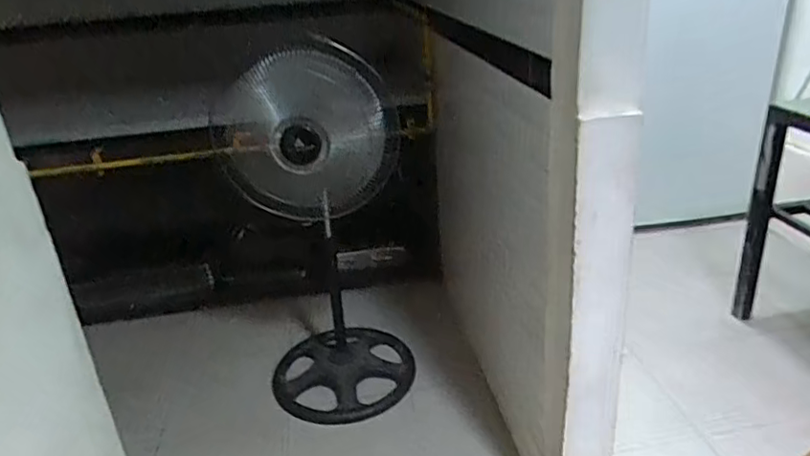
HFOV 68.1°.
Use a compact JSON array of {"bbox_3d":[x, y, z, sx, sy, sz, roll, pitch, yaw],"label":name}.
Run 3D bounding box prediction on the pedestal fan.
[{"bbox_3d":[-0.259,0.039,1.841,0.519,1.148,0.419,-10,26,-13],"label":"pedestal fan"}]

